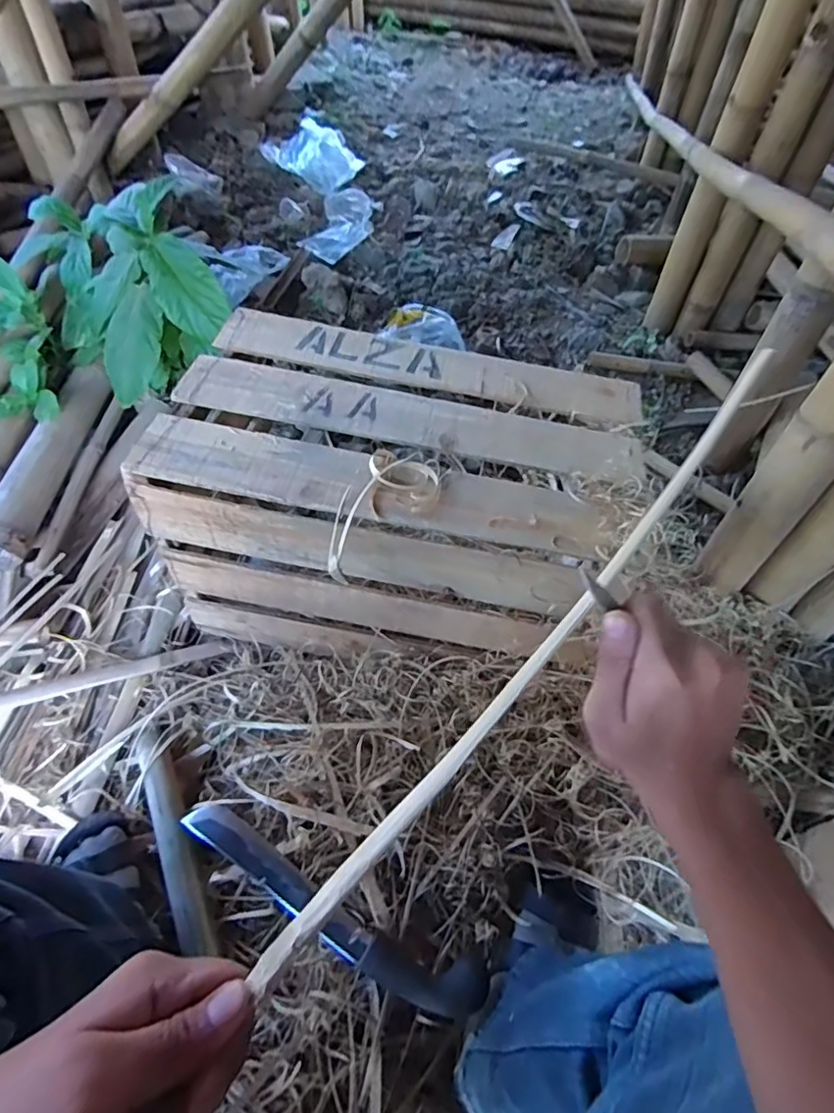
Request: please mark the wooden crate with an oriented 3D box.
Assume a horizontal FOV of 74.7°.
[{"bbox_3d":[-0.025,-0.065,0.799,0.560,0.331,0.356,14,53,5],"label":"wooden crate"}]

